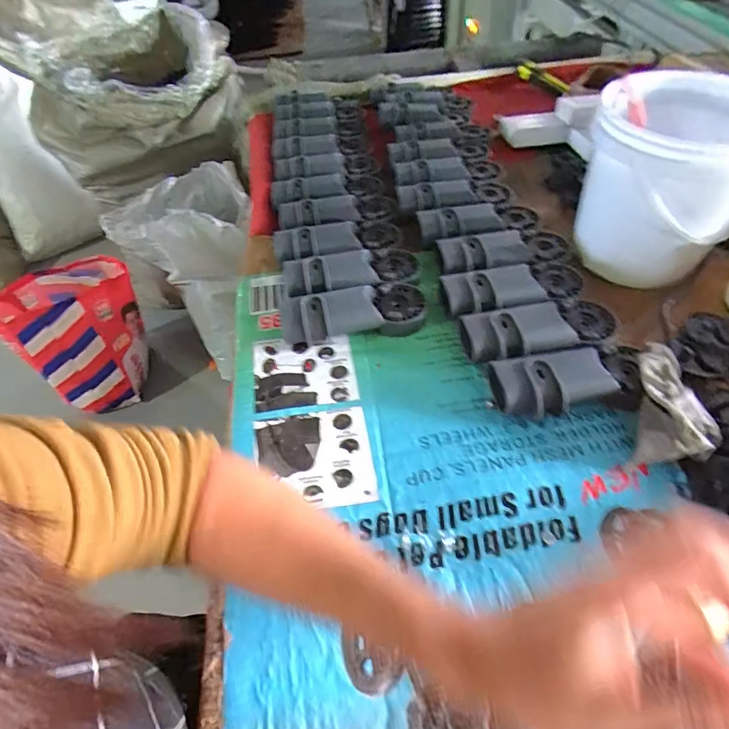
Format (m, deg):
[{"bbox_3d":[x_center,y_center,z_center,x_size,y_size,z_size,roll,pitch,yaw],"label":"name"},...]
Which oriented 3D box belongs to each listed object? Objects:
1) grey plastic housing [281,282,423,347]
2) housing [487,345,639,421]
[{"bbox_3d":[-0.012,-0.060,0.523,0.164,0.037,0.064,-12,50,-5],"label":"grey plastic housing"},{"bbox_3d":[0.190,0.012,0.438,0.145,0.034,0.056,-11,50,-4],"label":"housing"}]

